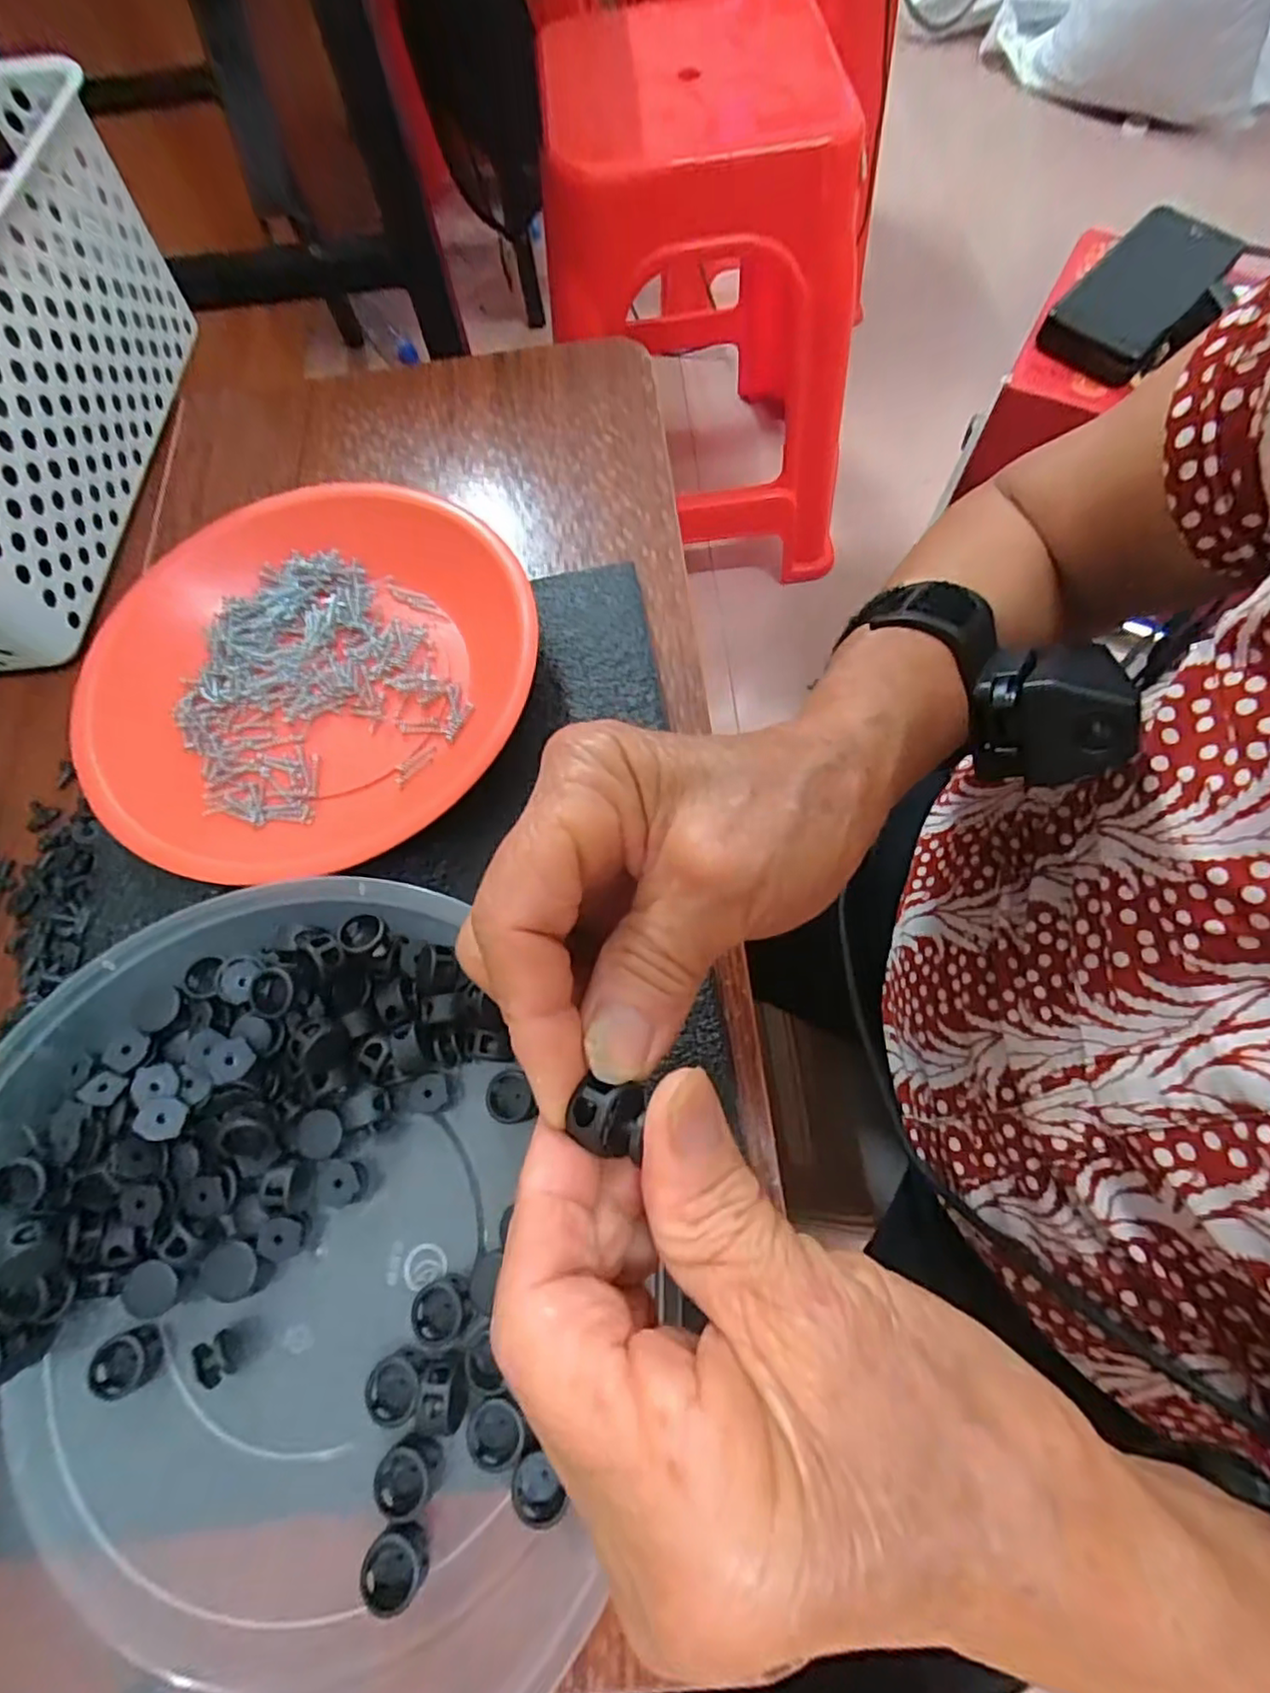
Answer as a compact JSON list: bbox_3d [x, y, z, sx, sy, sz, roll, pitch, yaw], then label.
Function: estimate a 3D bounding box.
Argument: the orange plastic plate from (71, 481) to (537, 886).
[{"bbox_3d":[-0.142,-0.078,0.287,0.172,0.028,0.187,-1,70,2],"label":"orange plastic plate"}]

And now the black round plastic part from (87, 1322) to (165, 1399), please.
[{"bbox_3d":[-0.162,0.165,0.213,0.019,0.011,0.017,-22,71,-5],"label":"black round plastic part"}]

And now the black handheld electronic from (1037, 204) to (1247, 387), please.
[{"bbox_3d":[0.351,-0.386,0.456,0.070,0.015,0.141,41,86,14],"label":"black handheld electronic"}]

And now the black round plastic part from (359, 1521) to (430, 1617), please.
[{"bbox_3d":[-0.067,0.203,0.188,0.017,0.010,0.019,23,73,11],"label":"black round plastic part"}]

